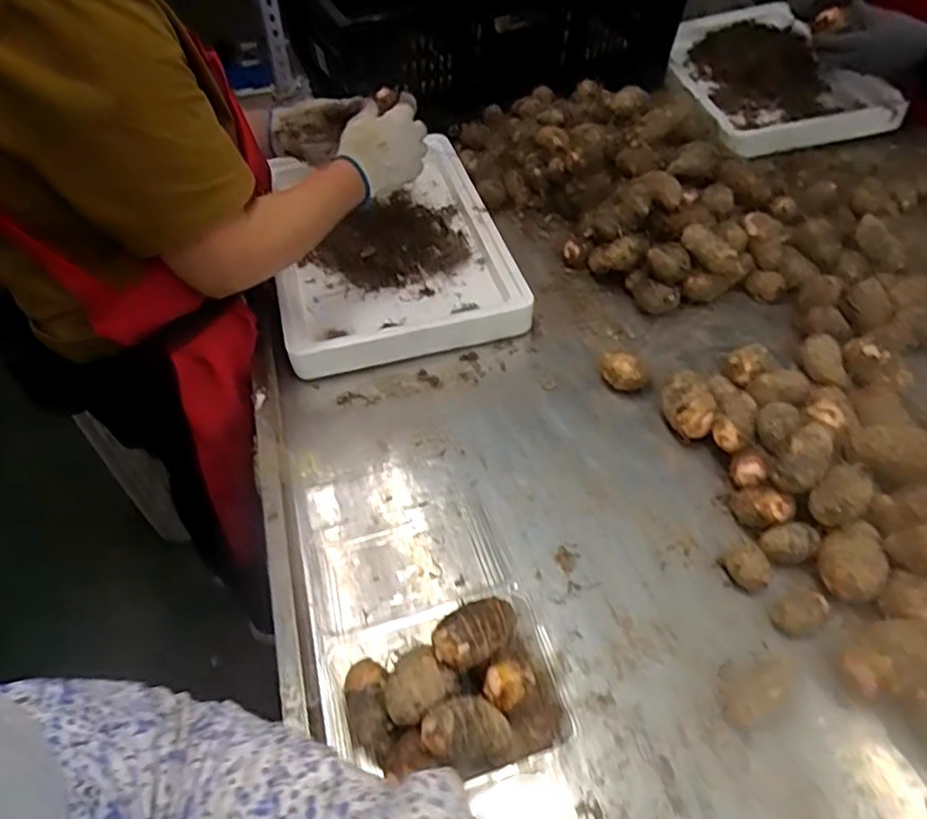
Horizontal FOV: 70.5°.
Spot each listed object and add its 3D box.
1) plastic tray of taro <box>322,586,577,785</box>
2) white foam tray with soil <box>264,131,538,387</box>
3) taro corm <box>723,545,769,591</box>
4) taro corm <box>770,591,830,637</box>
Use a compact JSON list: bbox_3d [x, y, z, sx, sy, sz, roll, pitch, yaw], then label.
[{"bbox_3d":[-0.014,0.215,0.504,0.182,0.088,0.131,-14,50,-9],"label":"plastic tray of taro"},{"bbox_3d":[-0.106,-0.231,0.888,0.298,0.058,0.411,-11,50,-7],"label":"white foam tray with soil"},{"bbox_3d":[0.251,0.145,0.583,0.033,0.030,0.037,-36,57,-26],"label":"taro corm"},{"bbox_3d":[0.280,0.172,0.547,0.041,0.028,0.028,-7,49,-3],"label":"taro corm"}]

